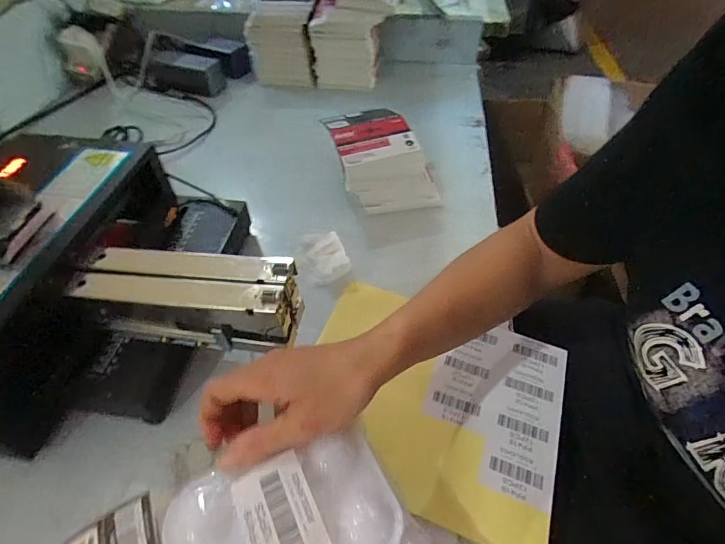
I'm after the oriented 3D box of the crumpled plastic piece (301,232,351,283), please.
[{"bbox_3d":[-0.046,-0.022,0.495,0.048,0.011,0.079,-15,51,-13],"label":"crumpled plastic piece"}]

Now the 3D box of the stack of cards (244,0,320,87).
[{"bbox_3d":[-0.142,-0.437,0.778,0.124,0.135,0.100,10,50,7],"label":"stack of cards"}]

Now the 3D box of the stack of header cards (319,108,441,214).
[{"bbox_3d":[0.025,-0.159,0.569,0.130,0.082,0.151,-13,51,-11],"label":"stack of header cards"}]

